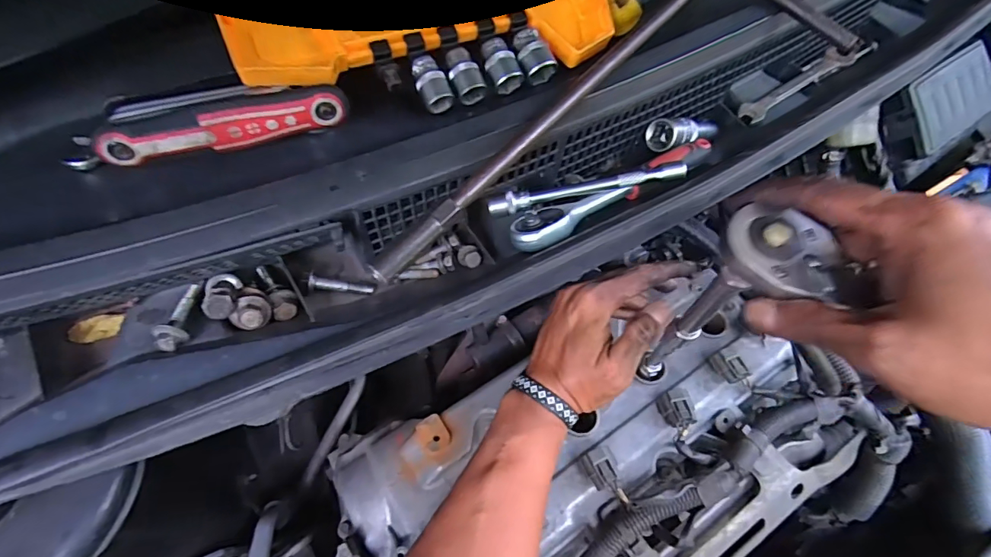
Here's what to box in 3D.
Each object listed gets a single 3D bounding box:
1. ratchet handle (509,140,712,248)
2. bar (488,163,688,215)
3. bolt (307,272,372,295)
[{"bbox_3d":[0.075,-0.051,0.286,0.141,0.019,0.025,-25,66,-16],"label":"ratchet handle"},{"bbox_3d":[0.054,-0.054,0.284,0.115,0.011,0.012,-10,62,6],"label":"bar"},{"bbox_3d":[-0.091,0.005,0.278,0.035,0.010,0.008,5,61,-1],"label":"bolt"}]

